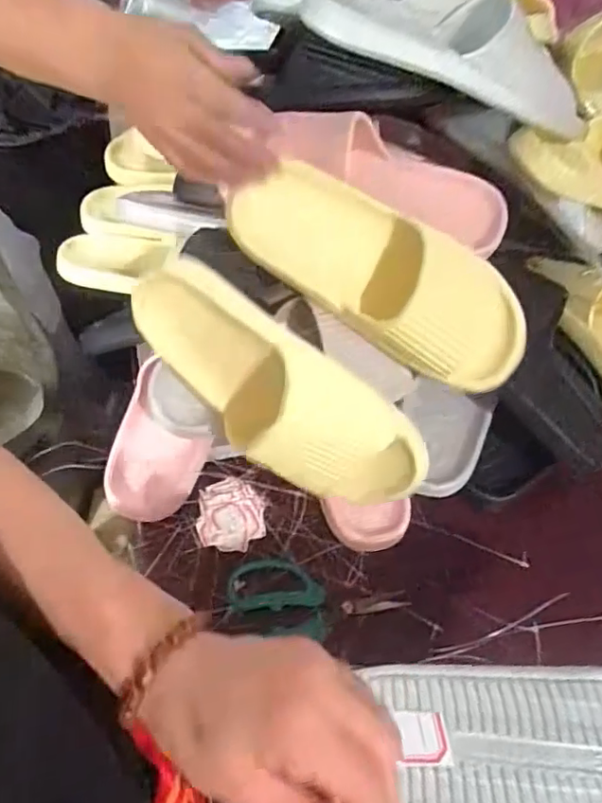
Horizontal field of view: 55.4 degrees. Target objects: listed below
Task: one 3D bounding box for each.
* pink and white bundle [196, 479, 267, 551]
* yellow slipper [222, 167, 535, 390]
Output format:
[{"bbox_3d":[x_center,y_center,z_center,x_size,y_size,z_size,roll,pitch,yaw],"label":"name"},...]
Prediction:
[{"bbox_3d":[-0.064,0.103,0.526,0.059,0.010,0.067,-3,60,-6],"label":"pink and white bundle"},{"bbox_3d":[0.066,-0.090,0.461,0.254,0.101,0.080,29,60,-10],"label":"yellow slipper"}]

